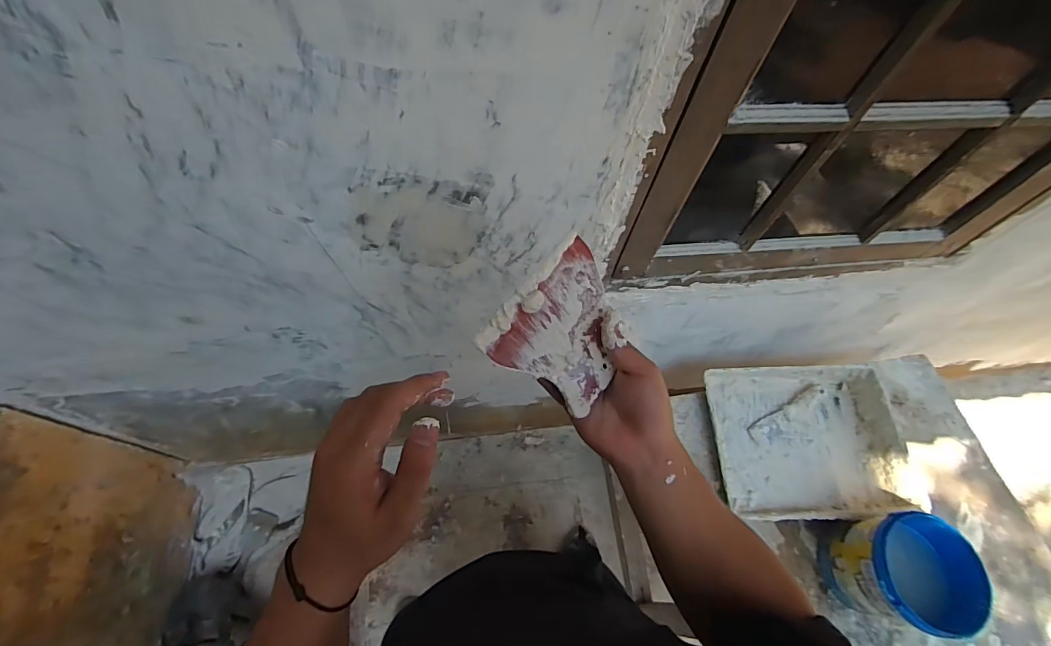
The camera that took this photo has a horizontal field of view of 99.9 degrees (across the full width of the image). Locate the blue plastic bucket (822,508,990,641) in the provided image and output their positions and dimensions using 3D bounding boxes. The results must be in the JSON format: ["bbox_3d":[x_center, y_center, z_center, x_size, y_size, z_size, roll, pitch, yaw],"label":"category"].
[{"bbox_3d":[0.618,0.406,0.731,0.164,0.134,0.159,1,65,-2],"label":"blue plastic bucket"}]

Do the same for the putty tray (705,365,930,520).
[{"bbox_3d":[0.544,0.232,0.874,0.369,0.070,0.283,0,65,-2],"label":"putty tray"}]

